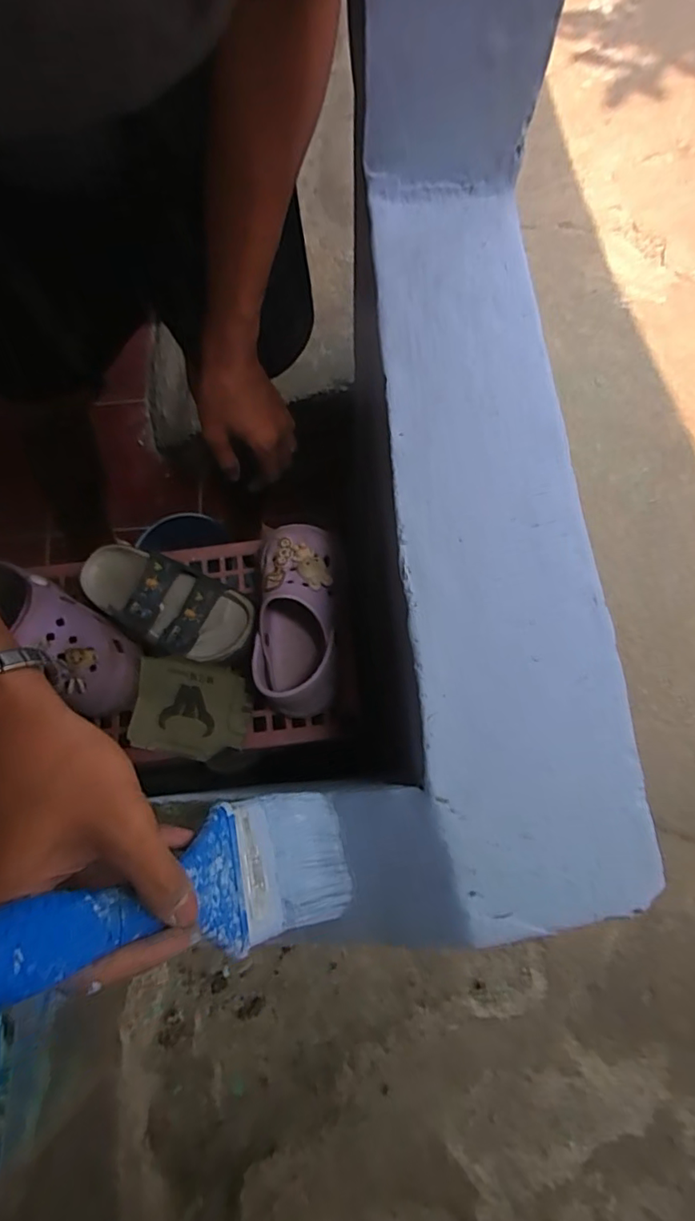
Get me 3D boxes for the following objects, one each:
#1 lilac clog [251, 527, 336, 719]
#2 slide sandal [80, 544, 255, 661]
[{"bbox_3d":[-0.053,0.006,0.512,0.077,0.054,0.182,-3,74,1],"label":"lilac clog"},{"bbox_3d":[-0.184,-0.009,0.522,0.186,0.053,0.089,23,76,8],"label":"slide sandal"}]

